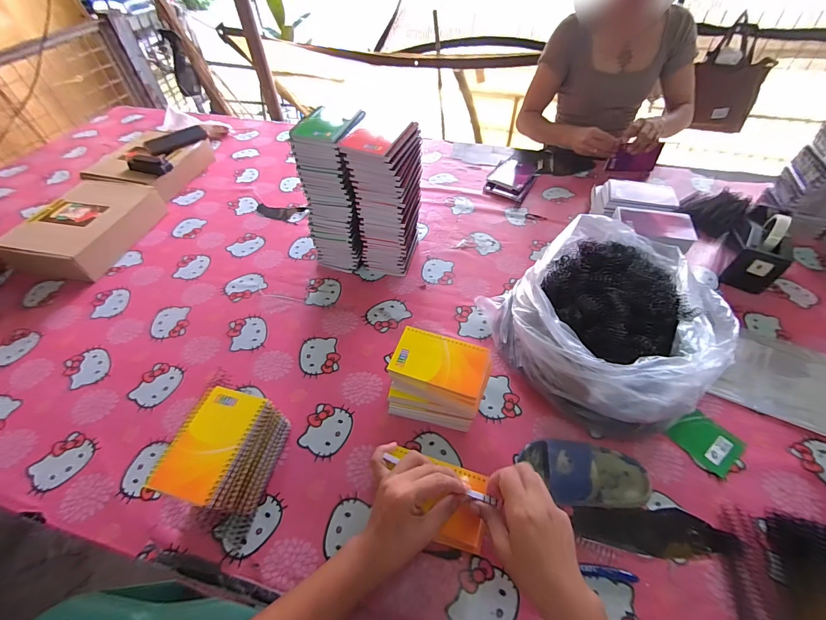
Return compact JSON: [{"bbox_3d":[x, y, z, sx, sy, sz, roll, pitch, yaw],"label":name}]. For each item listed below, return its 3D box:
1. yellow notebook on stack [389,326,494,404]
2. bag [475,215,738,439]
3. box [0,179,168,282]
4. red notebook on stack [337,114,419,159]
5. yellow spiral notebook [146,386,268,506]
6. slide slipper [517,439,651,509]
[{"bbox_3d":[0.038,0.072,0.508,0.128,0.009,0.085,13,52,12],"label":"yellow notebook on stack"},{"bbox_3d":[0.329,0.018,0.588,0.330,0.175,0.320,-18,53,-12],"label":"bag"},{"bbox_3d":[-0.765,-0.196,0.841,0.208,0.077,0.275,10,52,10],"label":"box"},{"bbox_3d":[-0.055,-0.291,0.590,0.088,0.012,0.112,24,59,14],"label":"red notebook on stack"},{"bbox_3d":[-0.253,0.161,0.446,0.085,0.013,0.133,11,52,10],"label":"yellow spiral notebook"},{"bbox_3d":[0.241,0.224,0.492,0.161,0.057,0.083,0,51,1],"label":"slide slipper"}]

